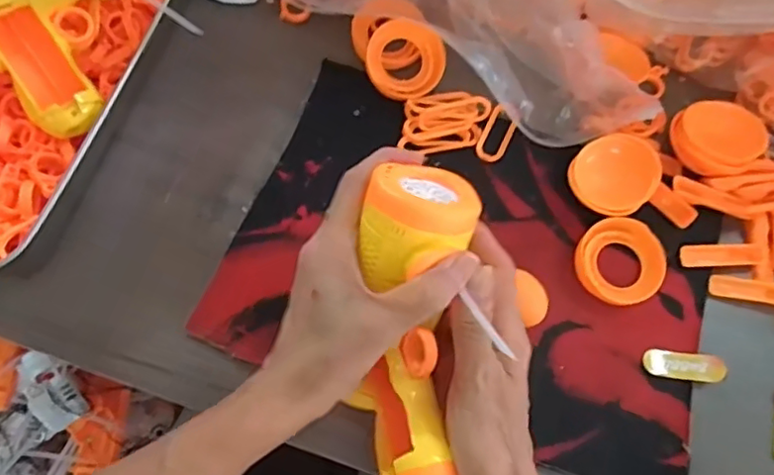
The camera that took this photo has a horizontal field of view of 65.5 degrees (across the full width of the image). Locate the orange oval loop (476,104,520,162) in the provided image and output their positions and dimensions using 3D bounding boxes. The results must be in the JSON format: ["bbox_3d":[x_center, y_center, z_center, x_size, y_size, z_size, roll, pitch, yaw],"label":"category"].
[{"bbox_3d":[0.082,-0.076,0.445,0.021,0.007,0.046,24,70,7],"label":"orange oval loop"}]

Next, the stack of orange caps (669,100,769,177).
[{"bbox_3d":[0.238,-0.072,0.434,0.059,0.017,0.052,34,80,8],"label":"stack of orange caps"}]

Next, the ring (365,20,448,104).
[{"bbox_3d":[0.014,-0.133,0.454,0.057,0.012,0.057,0,94,-7],"label":"ring"}]

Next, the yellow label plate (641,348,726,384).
[{"bbox_3d":[0.193,0.083,0.390,0.052,0.006,0.018,7,69,0],"label":"yellow label plate"}]

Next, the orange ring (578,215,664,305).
[{"bbox_3d":[0.159,0.016,0.409,0.056,0.016,0.056,1,69,-2],"label":"orange ring"}]

